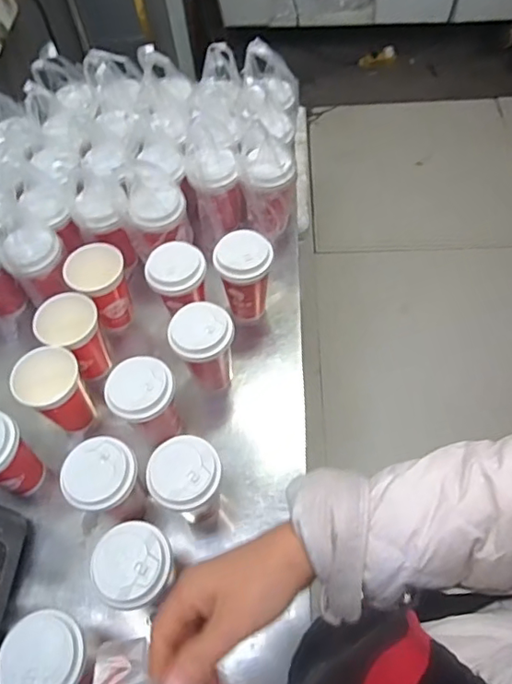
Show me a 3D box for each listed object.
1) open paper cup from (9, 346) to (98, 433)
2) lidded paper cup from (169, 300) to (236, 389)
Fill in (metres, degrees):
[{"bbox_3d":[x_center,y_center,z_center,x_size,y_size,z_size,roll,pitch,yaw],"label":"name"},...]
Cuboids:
[{"bbox_3d":[-0.258,0.067,0.717,0.084,0.113,0.076,-41,65,-19],"label":"open paper cup"},{"bbox_3d":[-0.066,0.016,0.736,0.083,0.141,0.070,-24,61,-10],"label":"lidded paper cup"}]

